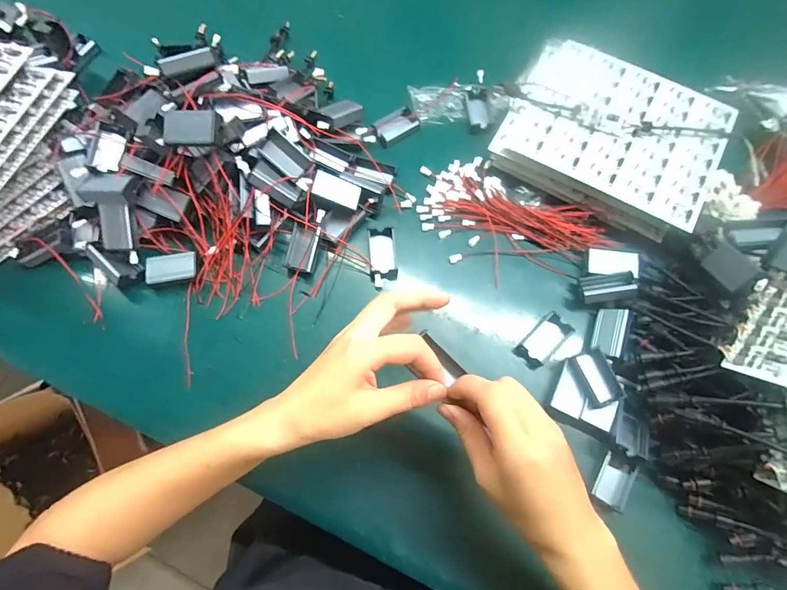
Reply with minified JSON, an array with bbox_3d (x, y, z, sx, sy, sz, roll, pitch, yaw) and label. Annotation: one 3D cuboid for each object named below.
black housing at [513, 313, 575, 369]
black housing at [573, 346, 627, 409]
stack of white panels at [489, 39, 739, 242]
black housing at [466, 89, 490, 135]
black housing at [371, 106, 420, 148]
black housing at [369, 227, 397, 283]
[{"bbox_3d":[0.154,0.047,0.415,0.055,0.017,0.031,-42,80,-11],"label":"black housing"},{"bbox_3d":[0.193,0.079,0.389,0.031,0.019,0.051,-16,76,-5],"label":"black housing"},{"bbox_3d":[0.240,-0.176,0.461,0.219,0.048,0.174,28,76,6],"label":"stack of white panels"},{"bbox_3d":[0.105,-0.228,0.501,0.029,0.015,0.062,0,75,-1],"label":"black housing"},{"bbox_3d":[0.003,-0.203,0.491,0.056,0.012,0.032,-36,78,-10],"label":"black housing"},{"bbox_3d":[-0.012,-0.043,0.442,0.028,0.013,0.057,-4,75,-2],"label":"black housing"}]

